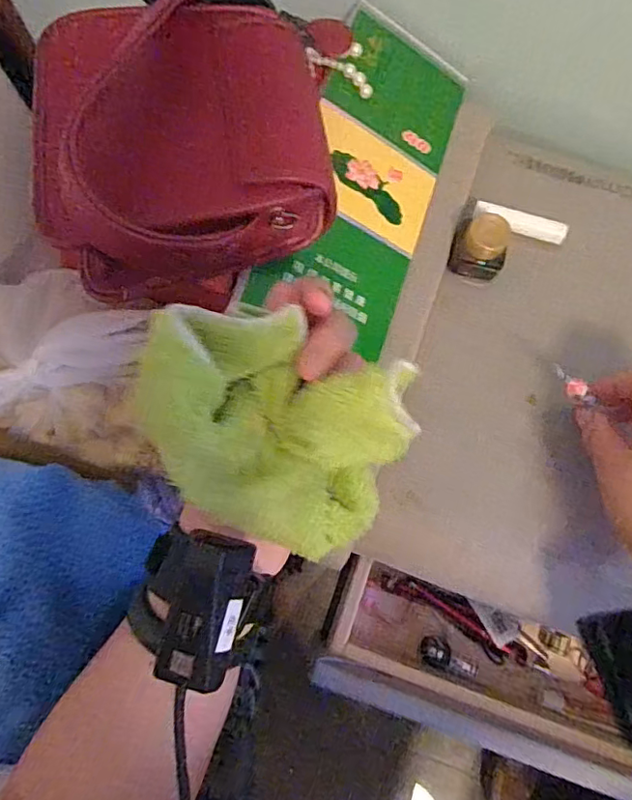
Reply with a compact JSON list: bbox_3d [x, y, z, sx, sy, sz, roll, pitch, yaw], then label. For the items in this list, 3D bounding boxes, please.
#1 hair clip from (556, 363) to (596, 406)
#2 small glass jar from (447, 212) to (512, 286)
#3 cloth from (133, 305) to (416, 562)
[{"bbox_3d":[0.174,-0.010,0.377,0.010,0.009,0.036,-44,99,-8],"label":"hair clip"},{"bbox_3d":[0.125,-0.114,0.423,0.039,0.038,0.036,17,77,4],"label":"small glass jar"},{"bbox_3d":[-0.018,0.013,0.248,0.108,0.074,0.088,32,81,7],"label":"cloth"}]

